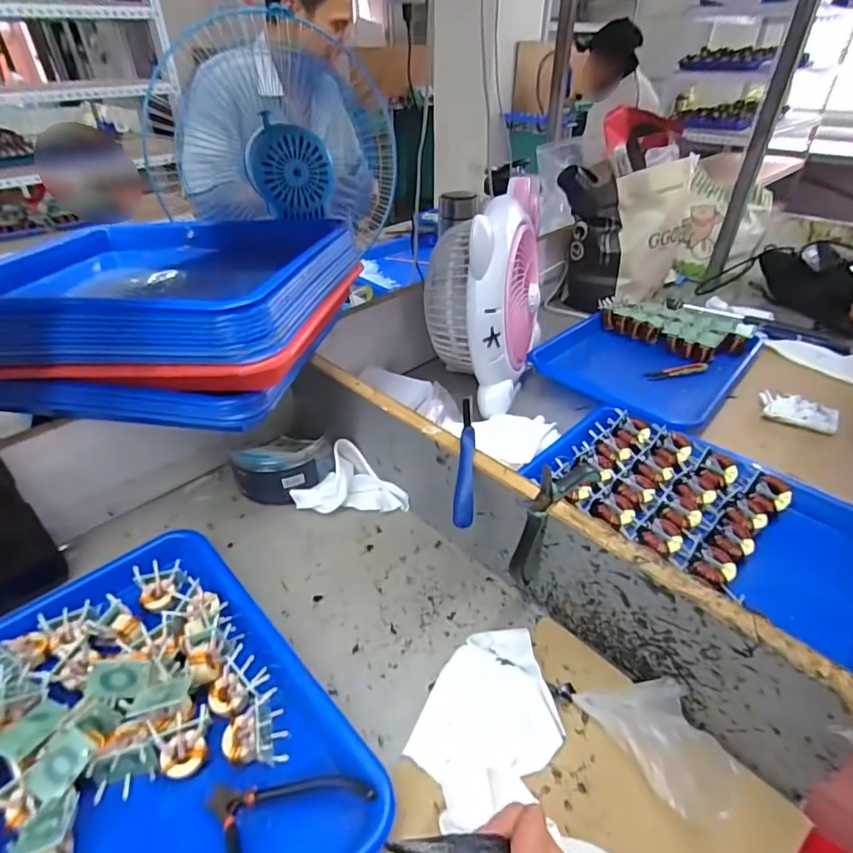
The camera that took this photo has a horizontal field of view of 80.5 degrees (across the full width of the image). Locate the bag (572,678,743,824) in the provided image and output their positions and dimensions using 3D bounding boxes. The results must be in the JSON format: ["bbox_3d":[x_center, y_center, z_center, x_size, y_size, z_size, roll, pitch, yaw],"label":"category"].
[{"bbox_3d":[0.162,0.210,0.345,0.056,0.017,0.102,-48,36,-2],"label":"bag"}]

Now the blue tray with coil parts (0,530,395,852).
[{"bbox_3d":[-0.215,0.233,0.352,0.260,0.044,0.334,-30,48,-30],"label":"blue tray with coil parts"}]

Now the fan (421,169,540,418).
[{"bbox_3d":[0.076,-0.174,0.674,0.143,0.233,0.204,9,41,13],"label":"fan"}]

